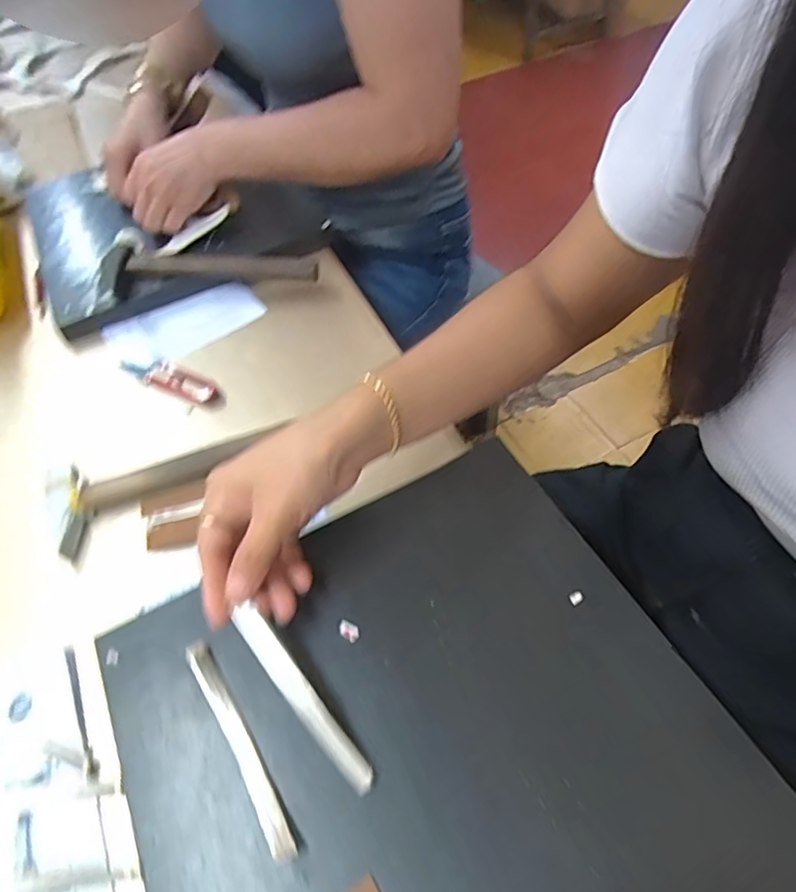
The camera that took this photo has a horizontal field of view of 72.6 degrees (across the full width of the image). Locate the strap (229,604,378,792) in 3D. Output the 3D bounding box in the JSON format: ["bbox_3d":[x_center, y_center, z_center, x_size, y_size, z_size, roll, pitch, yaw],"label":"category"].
[{"bbox_3d":[-0.053,0.135,0.295,0.016,0.014,0.113,-37,72,-20],"label":"strap"}]

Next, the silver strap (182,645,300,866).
[{"bbox_3d":[-0.088,0.160,0.297,0.011,0.012,0.123,-31,57,-17],"label":"silver strap"}]

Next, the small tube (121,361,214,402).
[{"bbox_3d":[-0.209,-0.063,0.498,0.111,0.020,0.028,20,58,19],"label":"small tube"}]

